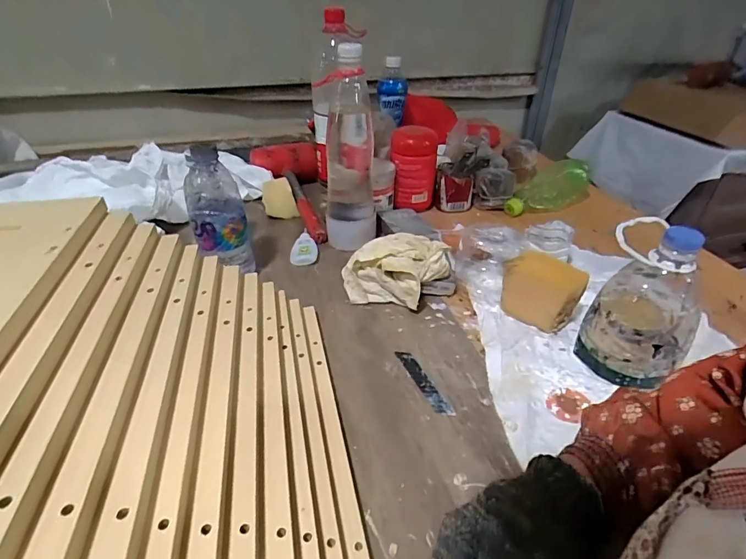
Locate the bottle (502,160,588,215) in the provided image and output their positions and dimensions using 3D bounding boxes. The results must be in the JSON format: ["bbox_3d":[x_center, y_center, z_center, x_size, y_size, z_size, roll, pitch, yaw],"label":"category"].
[{"bbox_3d":[0.333,-0.167,0.811,0.182,0.076,0.048,-21,33,-6],"label":"bottle"}]

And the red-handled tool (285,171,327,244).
[{"bbox_3d":[-0.127,-0.140,0.777,0.025,0.024,0.243,-9,44,-20],"label":"red-handled tool"}]

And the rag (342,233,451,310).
[{"bbox_3d":[0.033,-0.011,0.576,0.124,0.086,0.081,9,34,16],"label":"rag"}]

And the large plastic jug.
[{"bbox_3d":[0.290,0.023,0.456,0.097,0.166,0.092,19,38,28],"label":"large plastic jug"}]

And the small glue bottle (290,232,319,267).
[{"bbox_3d":[-0.110,-0.047,0.674,0.044,0.013,0.068,-9,50,-4],"label":"small glue bottle"}]

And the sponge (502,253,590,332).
[{"bbox_3d":[0.204,0.018,0.523,0.087,0.091,0.030,20,38,30],"label":"sponge"}]

